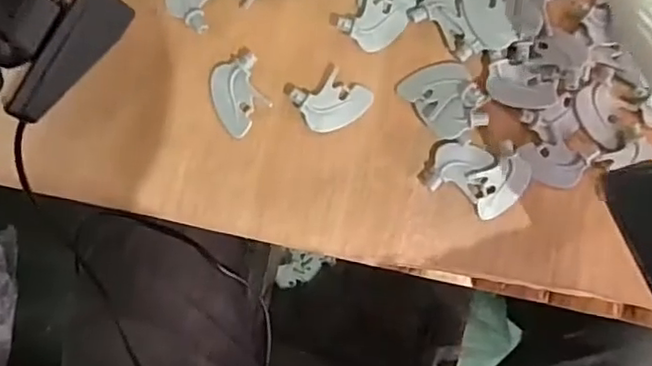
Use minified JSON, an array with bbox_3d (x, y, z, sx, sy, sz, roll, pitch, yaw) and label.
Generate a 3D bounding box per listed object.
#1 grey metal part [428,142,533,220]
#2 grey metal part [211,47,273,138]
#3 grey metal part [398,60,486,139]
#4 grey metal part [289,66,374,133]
[{"bbox_3d":[0.095,-0.001,0.394,0.062,0.007,0.046,-2,92,-3],"label":"grey metal part"},{"bbox_3d":[-0.053,-0.054,0.386,0.032,0.008,0.049,-18,93,-2],"label":"grey metal part"},{"bbox_3d":[0.075,-0.051,0.386,0.041,0.015,0.048,-32,93,-1],"label":"grey metal part"},{"bbox_3d":[0.005,-0.051,0.389,0.043,0.006,0.032,-30,93,-1],"label":"grey metal part"}]

